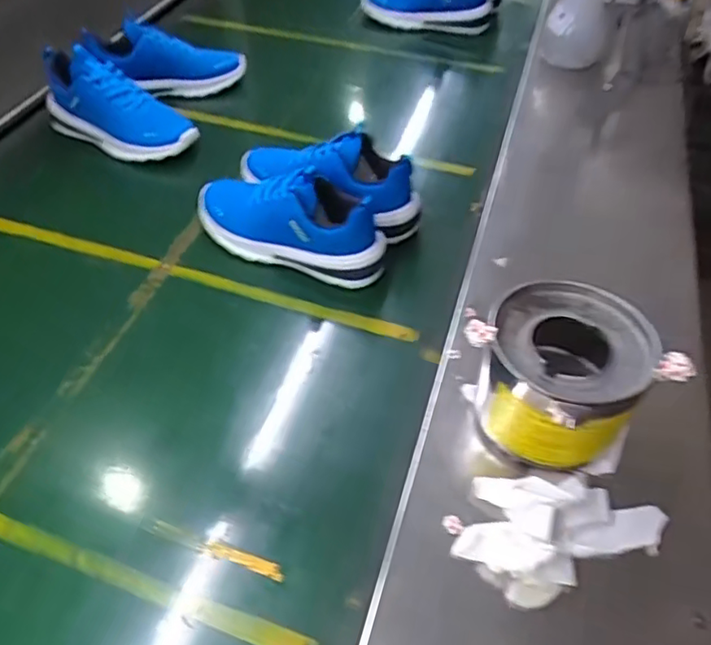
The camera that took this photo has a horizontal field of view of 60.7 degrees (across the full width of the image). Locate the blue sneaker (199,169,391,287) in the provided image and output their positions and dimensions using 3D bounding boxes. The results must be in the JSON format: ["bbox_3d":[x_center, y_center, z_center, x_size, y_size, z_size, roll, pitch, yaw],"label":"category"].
[{"bbox_3d":[-0.088,-0.138,0.764,0.254,0.132,0.089,20,52,15],"label":"blue sneaker"}]

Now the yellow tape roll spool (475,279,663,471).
[{"bbox_3d":[0.186,0.052,0.566,0.133,0.119,0.144,0,49,0],"label":"yellow tape roll spool"}]

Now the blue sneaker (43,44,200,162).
[{"bbox_3d":[-0.357,-0.318,0.912,0.235,0.133,0.080,24,53,18],"label":"blue sneaker"}]

